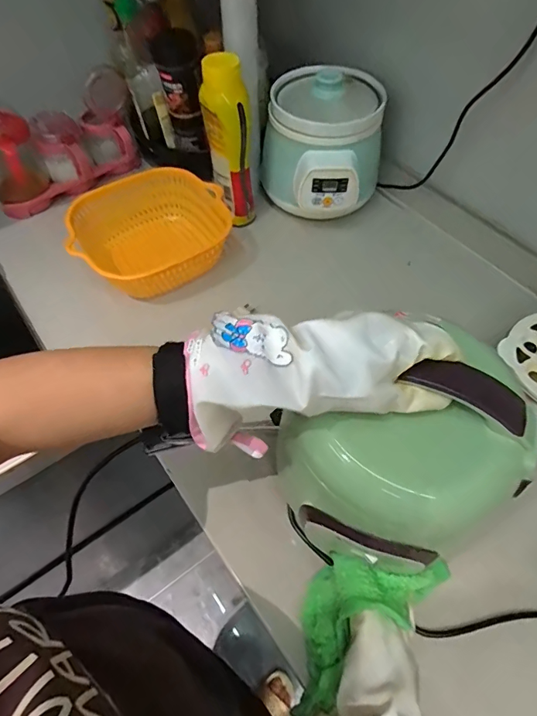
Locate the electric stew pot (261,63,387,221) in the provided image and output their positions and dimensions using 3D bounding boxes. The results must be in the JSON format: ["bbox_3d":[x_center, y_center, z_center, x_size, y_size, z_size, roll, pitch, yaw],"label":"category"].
[{"bbox_3d":[0.088,-0.350,0.728,0.188,0.163,0.185,8,57,6],"label":"electric stew pot"}]

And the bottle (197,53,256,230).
[{"bbox_3d":[-0.062,-0.337,0.695,0.066,0.248,0.068,-9,57,-5],"label":"bottle"}]

